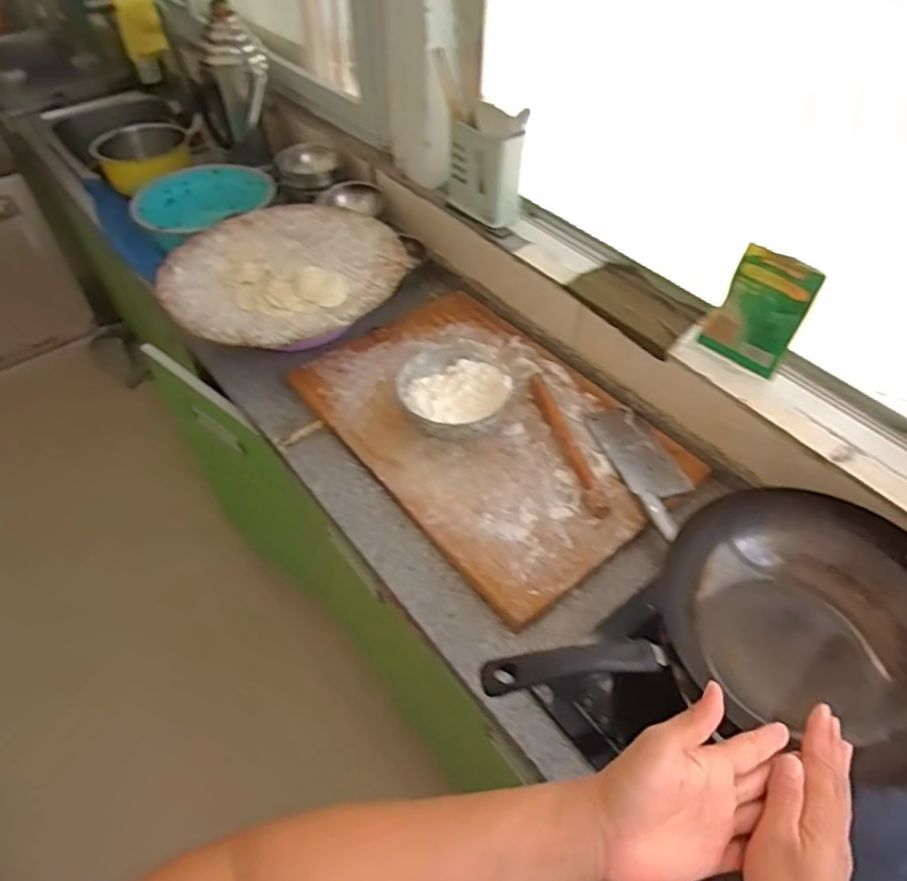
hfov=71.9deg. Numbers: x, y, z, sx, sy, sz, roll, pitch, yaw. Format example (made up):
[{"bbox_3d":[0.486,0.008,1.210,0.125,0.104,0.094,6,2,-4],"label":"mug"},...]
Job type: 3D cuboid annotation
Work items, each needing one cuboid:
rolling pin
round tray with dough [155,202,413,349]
[{"bbox_3d":[0.169,-0.004,0.956,0.026,0.022,0.286,-10,48,-9],"label":"rolling pin"},{"bbox_3d":[-0.299,-0.312,1.111,0.411,0.054,0.377,0,47,0],"label":"round tray with dough"}]

